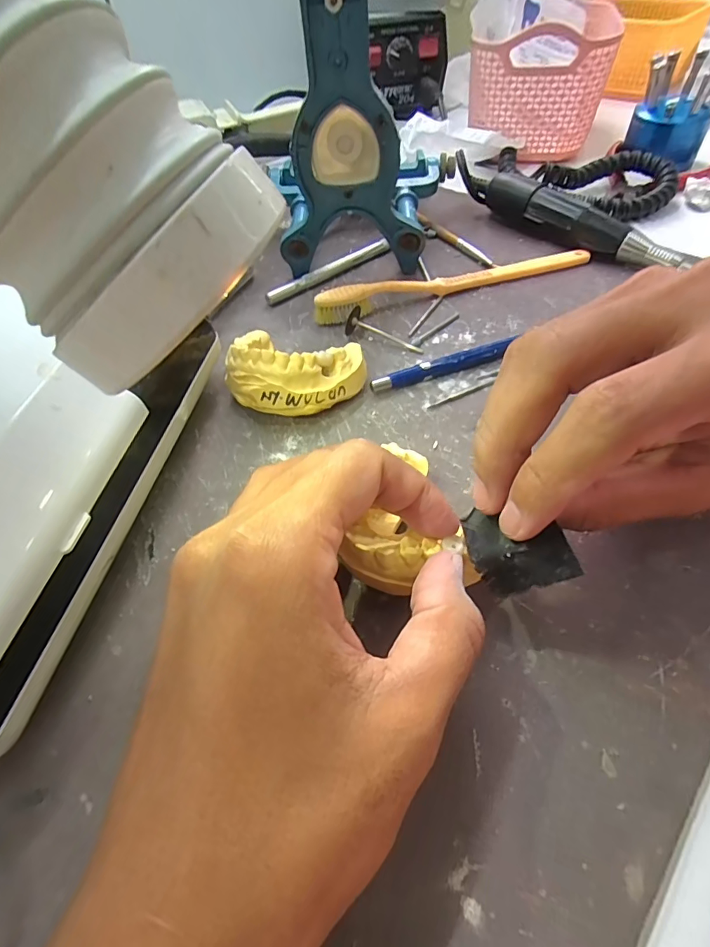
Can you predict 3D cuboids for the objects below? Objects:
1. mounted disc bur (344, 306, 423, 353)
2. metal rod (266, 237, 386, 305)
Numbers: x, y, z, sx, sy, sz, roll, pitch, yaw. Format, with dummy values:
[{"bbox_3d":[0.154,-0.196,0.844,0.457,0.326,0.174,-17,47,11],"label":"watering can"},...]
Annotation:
[{"bbox_3d":[0.018,-0.083,0.266,0.047,0.014,0.013,16,54,15],"label":"mounted disc bur"},{"bbox_3d":[-0.017,-0.136,0.312,0.096,0.010,0.006,-30,56,-19],"label":"metal rod"}]

